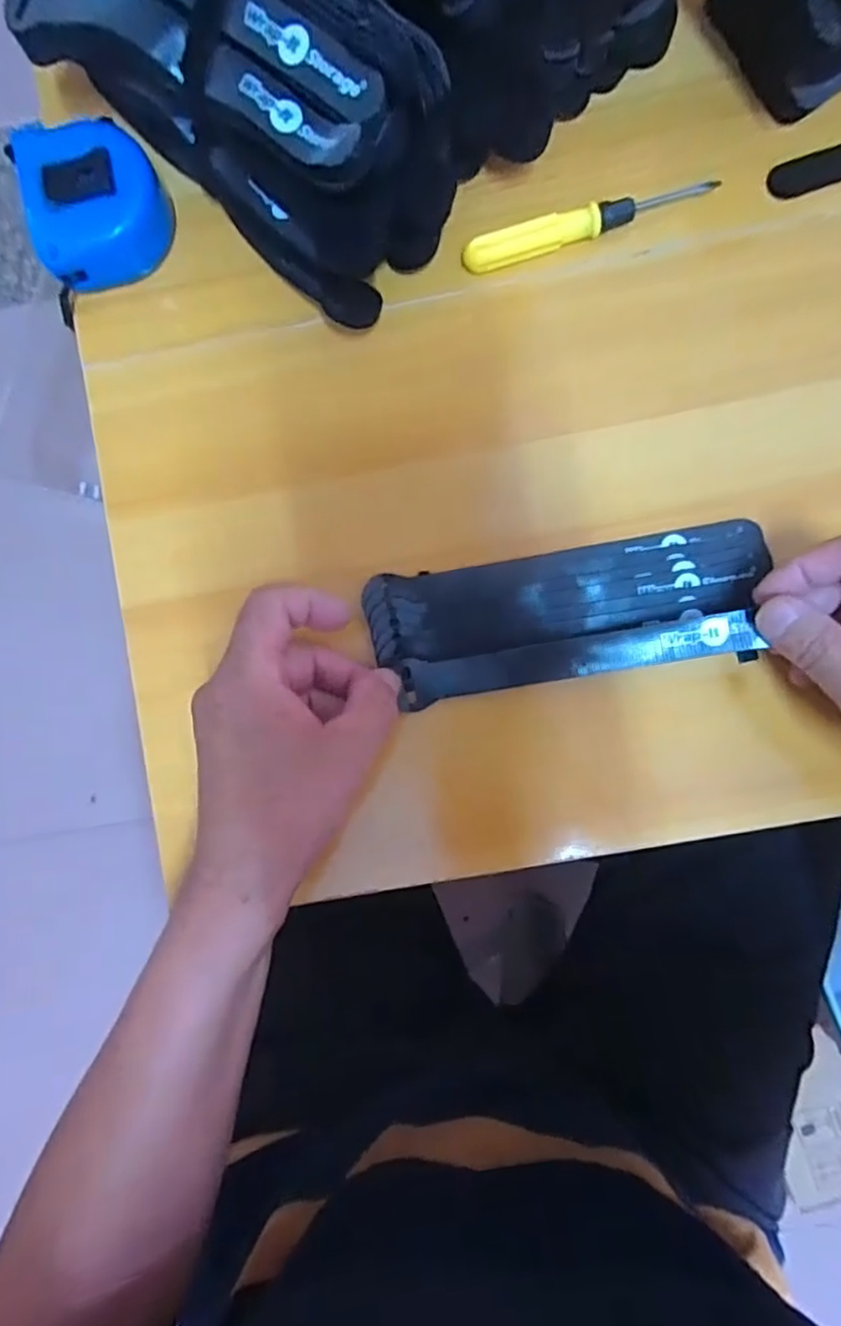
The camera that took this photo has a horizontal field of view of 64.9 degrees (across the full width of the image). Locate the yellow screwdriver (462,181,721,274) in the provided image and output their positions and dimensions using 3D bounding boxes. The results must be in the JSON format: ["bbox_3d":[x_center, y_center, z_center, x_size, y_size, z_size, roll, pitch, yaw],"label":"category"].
[{"bbox_3d":[0.085,-0.224,0.336,0.128,0.014,0.014,-17,88,4],"label":"yellow screwdriver"}]

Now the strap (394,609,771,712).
[{"bbox_3d":[0.076,-0.002,0.333,0.168,0.029,0.022,-10,89,7],"label":"strap"}]

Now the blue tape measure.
[{"bbox_3d":[-0.164,-0.231,0.340,0.065,0.035,0.078,-12,89,4],"label":"blue tape measure"}]

